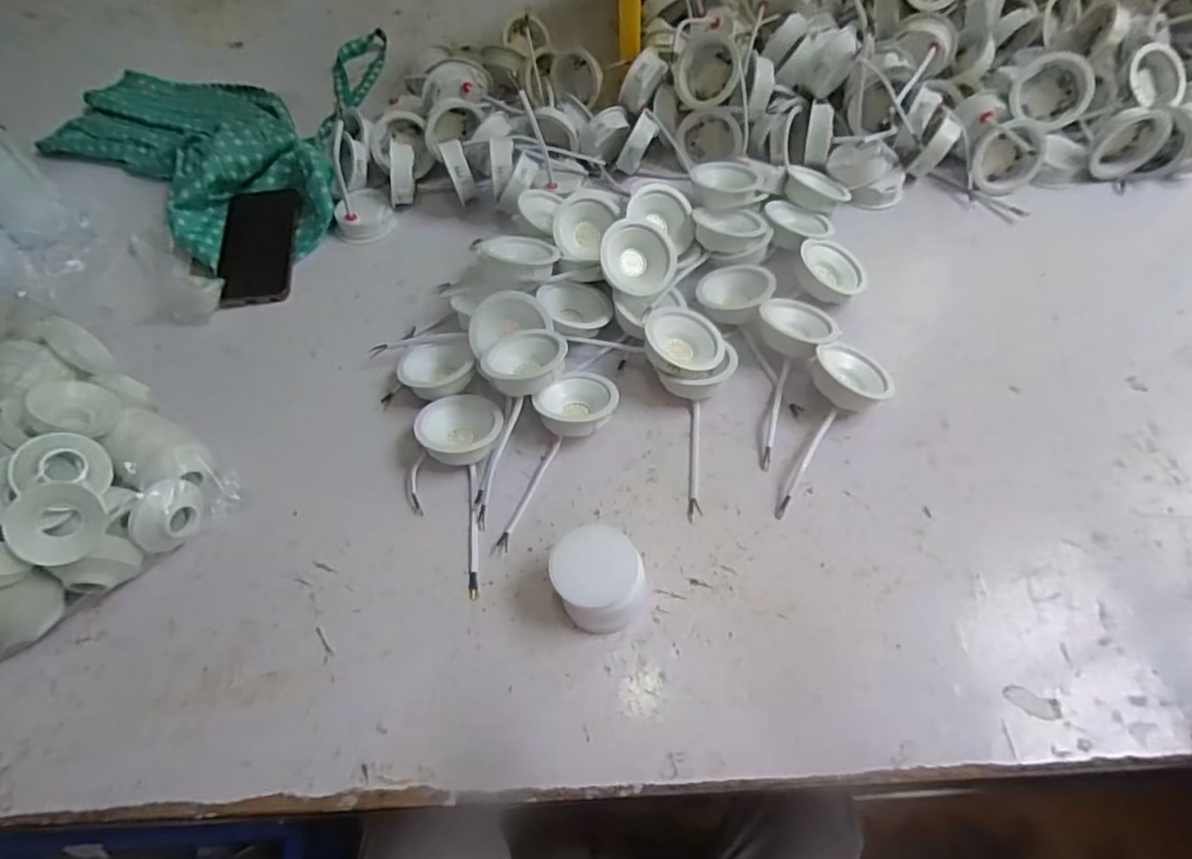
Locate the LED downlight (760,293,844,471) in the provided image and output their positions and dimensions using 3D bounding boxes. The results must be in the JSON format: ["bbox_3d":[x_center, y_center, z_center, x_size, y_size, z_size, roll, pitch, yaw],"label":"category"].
[{"bbox_3d":[0.156,-0.048,0.559,0.068,0.033,0.164,23,63,16],"label":"LED downlight"}]

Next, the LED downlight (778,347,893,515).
[{"bbox_3d":[0.193,-0.001,0.524,0.068,0.036,0.168,23,63,16],"label":"LED downlight"}]

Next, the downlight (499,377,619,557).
[{"bbox_3d":[-0.048,0.014,0.531,0.060,0.042,0.162,32,66,20],"label":"downlight"}]

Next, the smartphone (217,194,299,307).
[{"bbox_3d":[-0.371,-0.201,0.703,0.077,0.009,0.167,-7,62,-7],"label":"smartphone"}]

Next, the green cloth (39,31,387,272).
[{"bbox_3d":[-0.472,-0.362,0.786,0.419,0.048,0.423,-12,59,-4],"label":"green cloth"}]

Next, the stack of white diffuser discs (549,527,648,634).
[{"bbox_3d":[0.002,0.108,0.460,0.060,0.050,0.063,-22,60,-10],"label":"stack of white diffuser discs"}]

